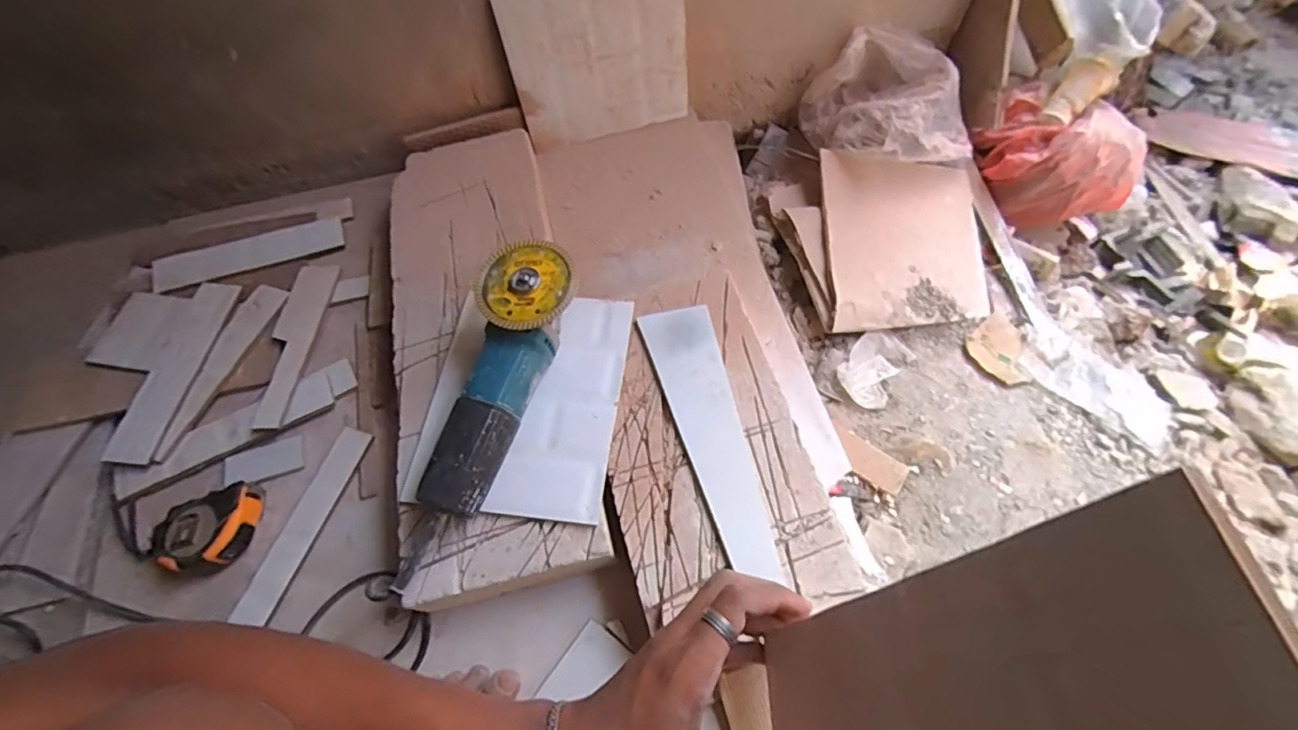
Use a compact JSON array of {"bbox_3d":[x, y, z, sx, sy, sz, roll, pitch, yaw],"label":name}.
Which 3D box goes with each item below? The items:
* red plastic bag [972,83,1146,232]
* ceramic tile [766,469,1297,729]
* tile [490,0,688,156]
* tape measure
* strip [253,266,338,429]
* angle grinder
[{"bbox_3d":[0.661,-0.327,0.906,0.250,0.168,0.159,13,63,10],"label":"red plastic bag"},{"bbox_3d":[0.107,0.133,0.211,0.006,0.239,0.095,11,52,-13],"label":"ceramic tile"},{"bbox_3d":[-0.066,-0.419,0.773,0.241,0.215,0.011,-17,57,-5],"label":"tile"},{"bbox_3d":[-0.472,0.175,0.589,0.090,0.039,0.088,-2,62,2],"label":"tape measure"},{"bbox_3d":[-0.456,-0.033,0.705,0.054,0.016,0.240,0,62,2],"label":"strip"},{"bbox_3d":[-0.159,0.041,0.528,0.090,0.101,0.330,17,64,11],"label":"angle grinder"}]

